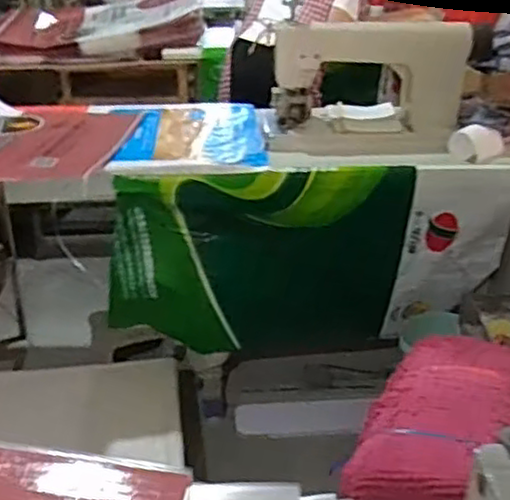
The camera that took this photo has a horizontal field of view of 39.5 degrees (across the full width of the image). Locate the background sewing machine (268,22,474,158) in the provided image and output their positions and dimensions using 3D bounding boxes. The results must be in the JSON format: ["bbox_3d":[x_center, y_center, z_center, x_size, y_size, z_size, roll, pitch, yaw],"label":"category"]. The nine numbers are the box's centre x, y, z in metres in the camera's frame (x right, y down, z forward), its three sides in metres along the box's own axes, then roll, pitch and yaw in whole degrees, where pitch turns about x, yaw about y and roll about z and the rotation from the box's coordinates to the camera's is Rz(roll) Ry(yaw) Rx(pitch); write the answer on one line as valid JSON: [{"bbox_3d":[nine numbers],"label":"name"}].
[{"bbox_3d":[0.283,-0.400,1.766,0.475,0.298,0.250,2,26,5],"label":"background sewing machine"}]

